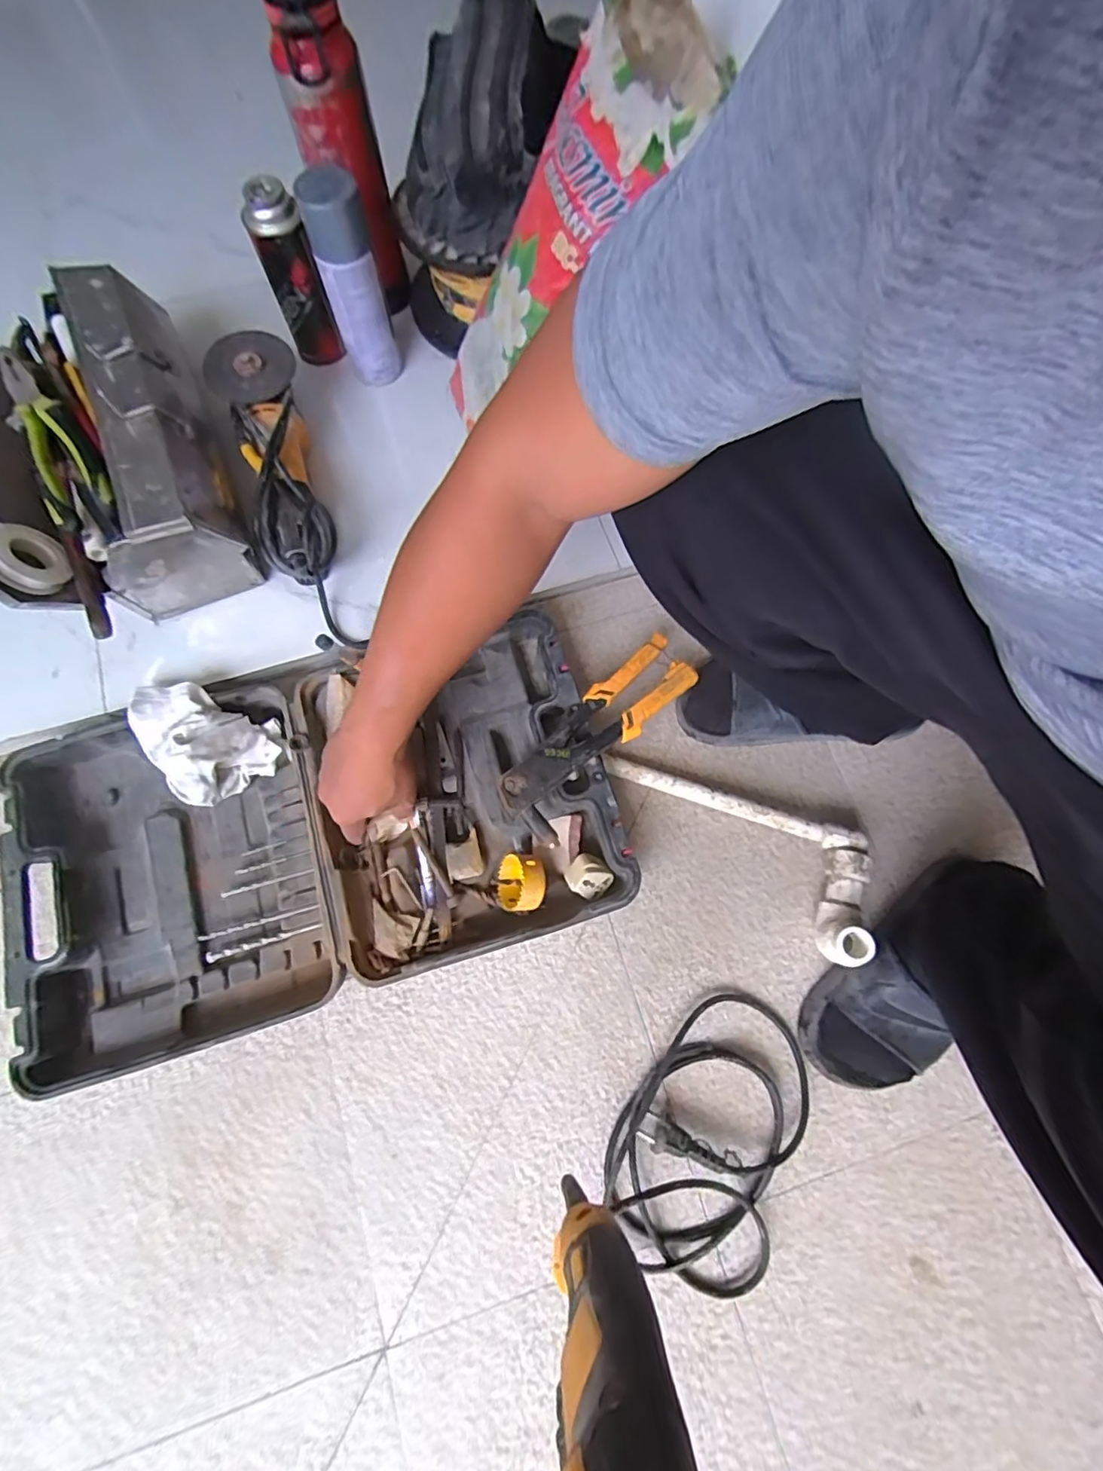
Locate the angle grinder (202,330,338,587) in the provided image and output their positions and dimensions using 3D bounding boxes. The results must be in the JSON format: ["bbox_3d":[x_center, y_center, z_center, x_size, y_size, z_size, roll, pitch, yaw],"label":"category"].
[{"bbox_3d":[-0.311,-0.311,0.671,0.095,0.095,0.329,-19,73,-7],"label":"angle grinder"}]

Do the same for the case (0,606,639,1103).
[{"bbox_3d":[-0.244,0.084,0.587,0.585,0.058,0.350,-17,75,-6],"label":"case"}]

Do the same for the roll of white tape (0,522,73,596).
[{"bbox_3d":[-0.523,-0.175,0.572,0.022,0.063,0.073,-34,70,36],"label":"roll of white tape"}]

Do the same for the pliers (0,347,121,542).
[{"bbox_3d":[-0.510,-0.299,0.588,0.067,0.031,0.228,-36,84,3],"label":"pliers"}]

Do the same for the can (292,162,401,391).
[{"bbox_3d":[-0.233,-0.526,0.674,0.062,0.197,0.070,-26,75,-8],"label":"can"}]

